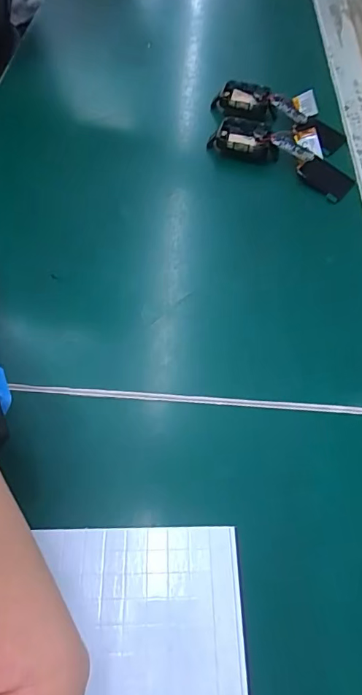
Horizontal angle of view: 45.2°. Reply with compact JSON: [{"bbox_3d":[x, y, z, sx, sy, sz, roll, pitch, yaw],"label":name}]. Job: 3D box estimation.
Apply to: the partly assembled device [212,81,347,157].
[{"bbox_3d":[0.084,-0.195,0.357,0.108,0.016,0.048,33,62,17],"label":"partly assembled device"}]

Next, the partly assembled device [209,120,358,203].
[{"bbox_3d":[0.079,-0.148,0.327,0.108,0.016,0.044,29,61,15],"label":"partly assembled device"}]

